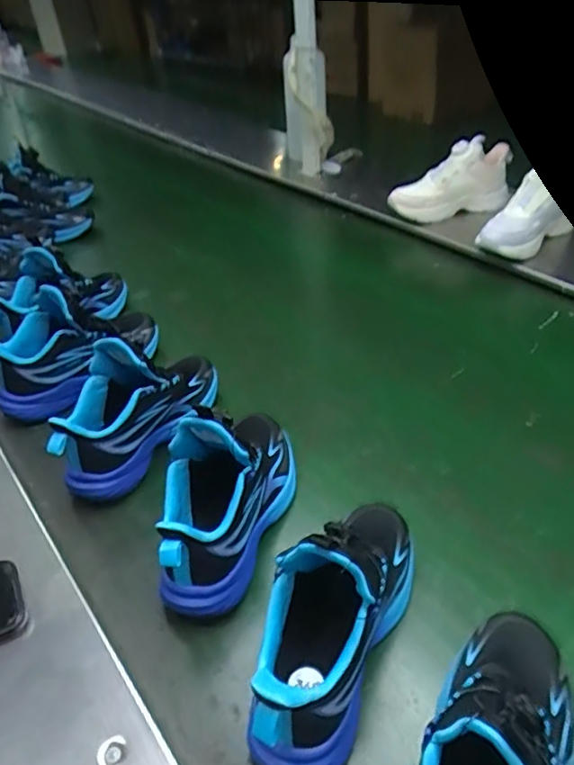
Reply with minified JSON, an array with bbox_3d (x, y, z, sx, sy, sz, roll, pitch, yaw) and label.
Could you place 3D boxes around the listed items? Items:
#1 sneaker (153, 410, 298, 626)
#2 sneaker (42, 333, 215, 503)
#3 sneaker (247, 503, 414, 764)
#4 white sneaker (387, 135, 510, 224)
[{"bbox_3d":[-0.055,0.096,0.560,0.088,0.145,0.229,12,40,16],"label":"sneaker"},{"bbox_3d":[-0.164,0.024,0.667,0.091,0.133,0.233,23,44,28],"label":"sneaker"},{"bbox_3d":[0.040,0.166,0.450,0.079,0.123,0.233,14,44,23],"label":"sneaker"},{"bbox_3d":[0.328,-0.390,1.142,0.245,0.120,0.095,-26,43,-22],"label":"white sneaker"}]

